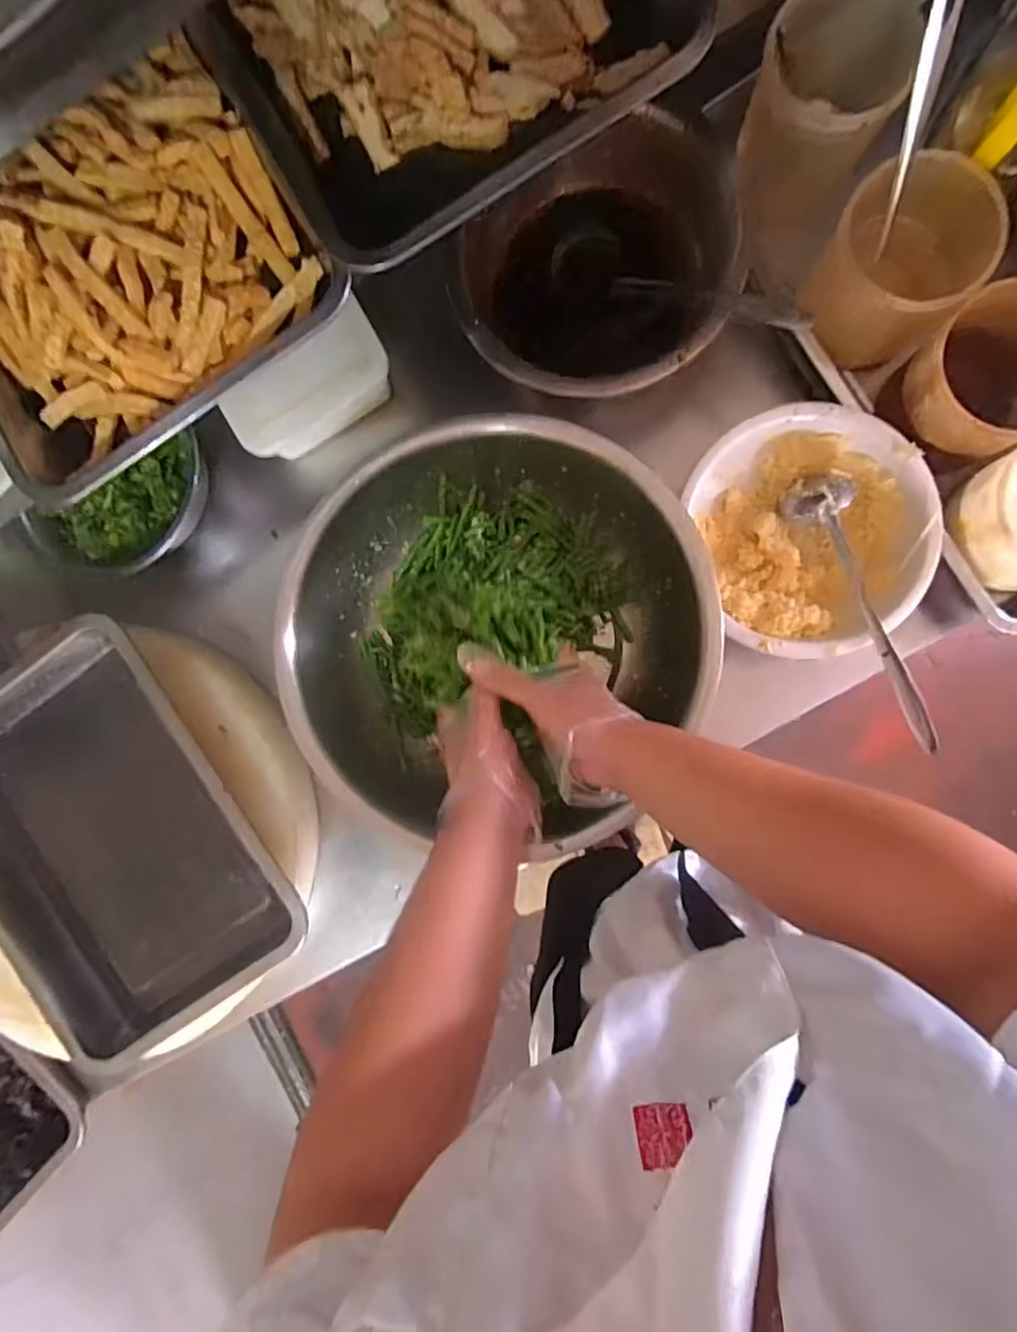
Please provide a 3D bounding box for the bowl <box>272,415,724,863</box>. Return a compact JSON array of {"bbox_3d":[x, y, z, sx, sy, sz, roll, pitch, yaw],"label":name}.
[{"bbox_3d":[-0.009,-0.031,0.594,0.381,0.146,0.360,0,91,7],"label":"bowl"}]

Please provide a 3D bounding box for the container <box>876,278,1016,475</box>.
[{"bbox_3d":[0.418,-0.251,0.553,0.123,0.118,0.125,-24,88,7],"label":"container"}]

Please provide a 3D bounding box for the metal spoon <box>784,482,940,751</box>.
[{"bbox_3d":[0.331,-0.057,0.557,0.049,0.062,0.260,-24,88,7],"label":"metal spoon"}]

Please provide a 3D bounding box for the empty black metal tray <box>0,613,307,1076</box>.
[{"bbox_3d":[-0.424,0.189,0.663,0.322,0.087,0.400,-35,87,7],"label":"empty black metal tray"}]

